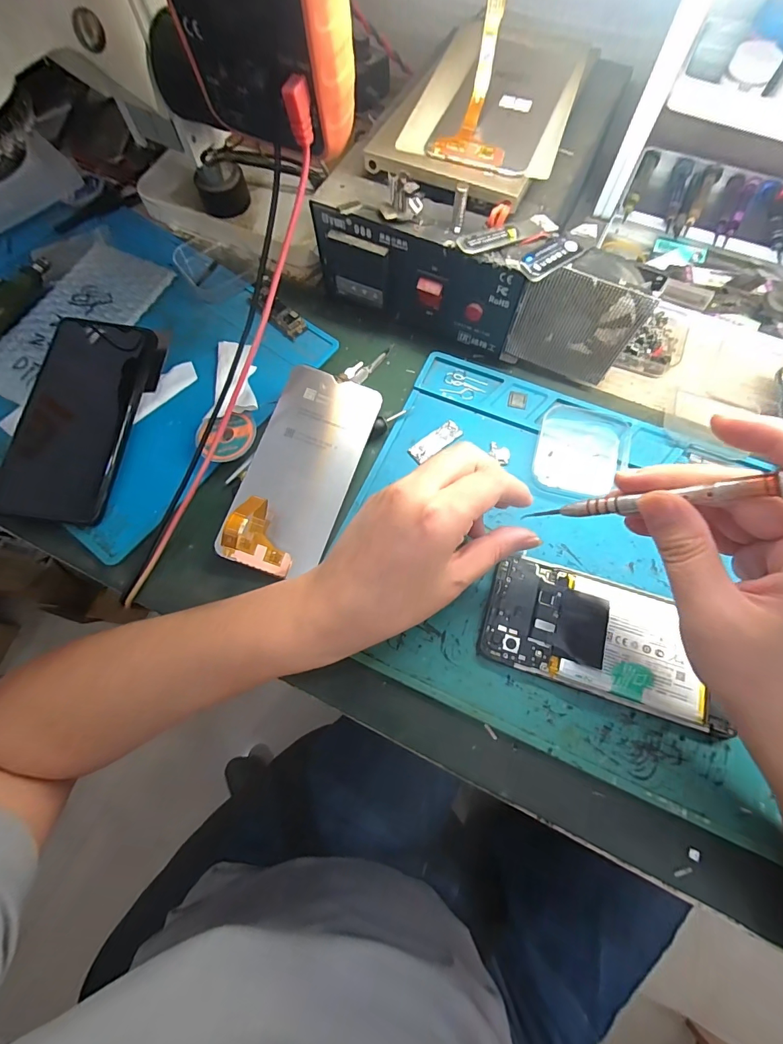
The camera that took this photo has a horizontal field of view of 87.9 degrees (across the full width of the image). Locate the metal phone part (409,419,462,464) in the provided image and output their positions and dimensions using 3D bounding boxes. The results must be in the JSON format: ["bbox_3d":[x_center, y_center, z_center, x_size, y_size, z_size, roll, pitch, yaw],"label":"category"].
[{"bbox_3d":[0.033,-0.062,0.312,0.042,0.004,0.016,-37,82,-5],"label":"metal phone part"}]

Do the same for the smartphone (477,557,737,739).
[{"bbox_3d":[0.130,0.072,0.256,0.137,0.012,0.068,17,72,7],"label":"smartphone"}]

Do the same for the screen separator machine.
[{"bbox_3d":[0.065,-0.261,0.328,0.170,0.106,0.212,24,73,10],"label":"screen separator machine"}]

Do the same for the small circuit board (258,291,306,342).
[{"bbox_3d":[-0.099,-0.182,0.355,0.055,0.010,0.022,41,76,14],"label":"small circuit board"}]

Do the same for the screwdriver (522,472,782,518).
[{"bbox_3d":[0.118,-0.010,0.202,0.006,0.112,0.008,29,68,-32],"label":"screwdriver"}]

